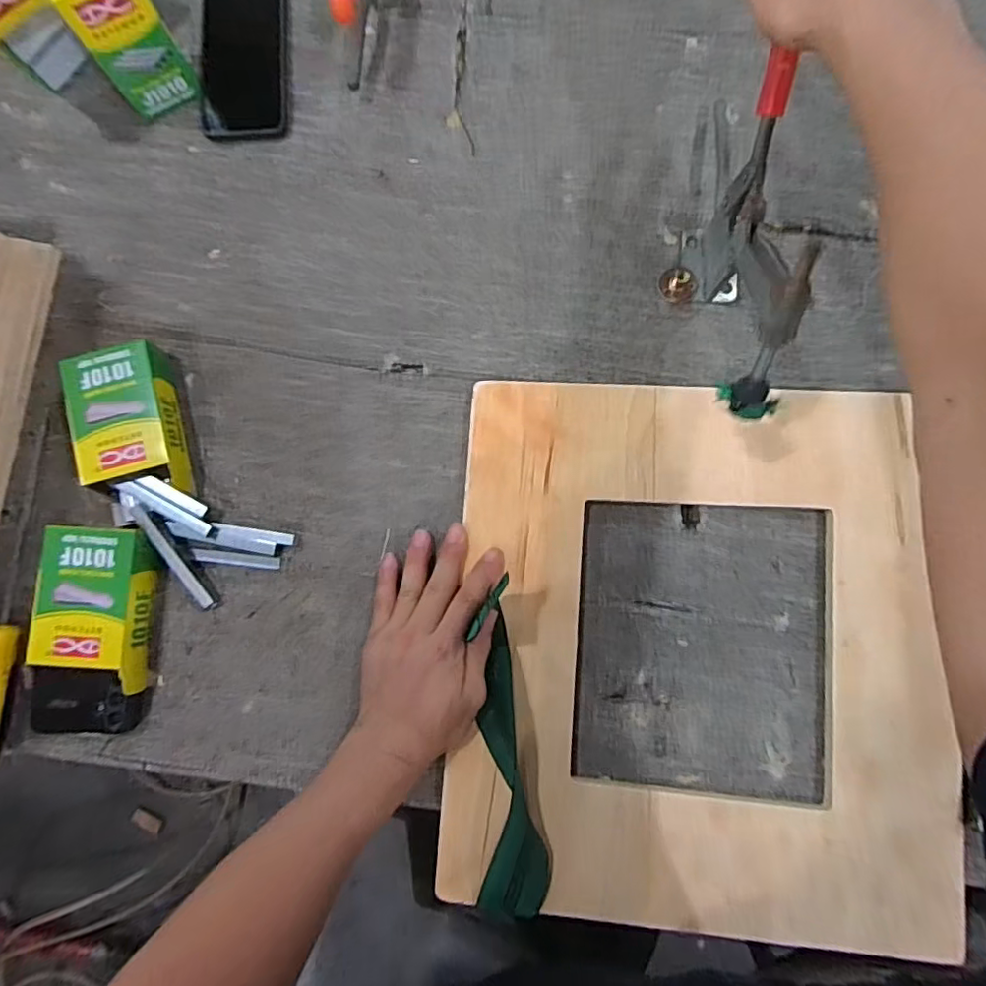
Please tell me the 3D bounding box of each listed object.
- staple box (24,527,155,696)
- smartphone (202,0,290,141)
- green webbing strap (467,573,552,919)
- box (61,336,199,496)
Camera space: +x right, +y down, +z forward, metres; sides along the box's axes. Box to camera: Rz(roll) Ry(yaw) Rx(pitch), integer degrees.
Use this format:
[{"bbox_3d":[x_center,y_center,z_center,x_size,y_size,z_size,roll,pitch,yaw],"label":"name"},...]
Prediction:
[{"bbox_3d":[-0.327,0.093,0.482,0.084,0.029,0.125,4,84,1],"label":"staple box"},{"bbox_3d":[-0.234,-0.416,0.552,0.079,0.009,0.167,-3,84,1],"label":"smartphone"},{"bbox_3d":[0.008,0.196,0.442,0.051,0.051,0.249,-5,83,0],"label":"green webbing strap"},{"bbox_3d":[-0.312,-0.061,0.499,0.079,0.040,0.124,-12,84,0],"label":"box"}]

